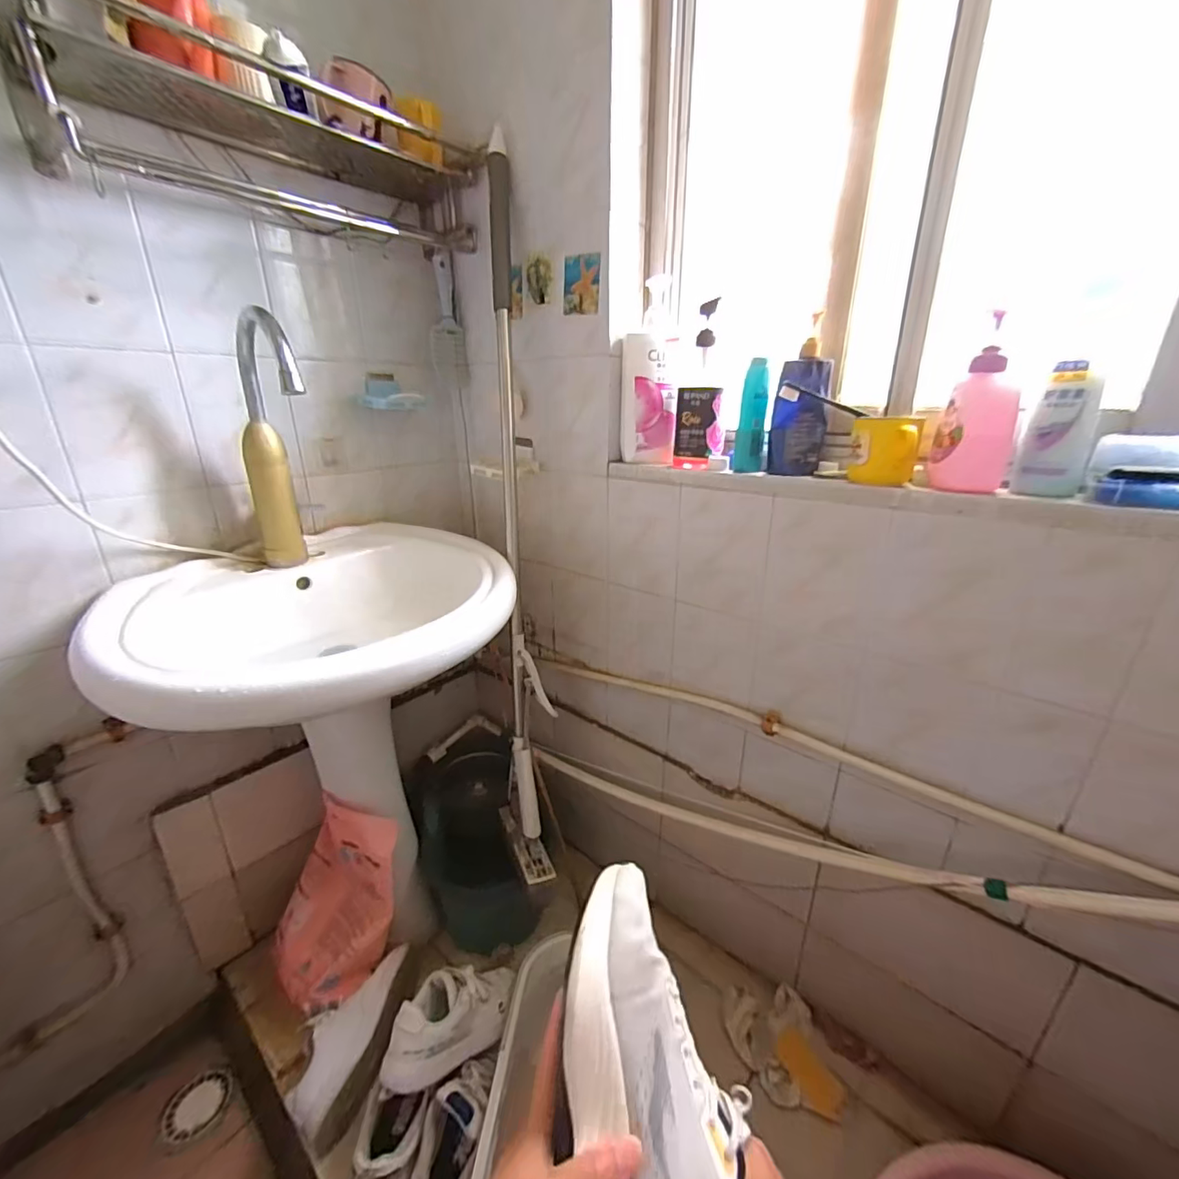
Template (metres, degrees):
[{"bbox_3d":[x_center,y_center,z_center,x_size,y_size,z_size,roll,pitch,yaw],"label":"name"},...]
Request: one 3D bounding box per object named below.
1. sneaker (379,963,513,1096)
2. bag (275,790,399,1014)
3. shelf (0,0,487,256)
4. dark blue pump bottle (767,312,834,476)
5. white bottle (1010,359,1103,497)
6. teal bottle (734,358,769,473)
[{"bbox_3d":[-0.215,0.660,0.782,0.207,0.091,0.102,-14,25,-34],"label":"sneaker"},{"bbox_3d":[-0.461,0.545,0.908,0.201,0.292,0.214,-16,26,-37],"label":"bag"},{"bbox_3d":[-0.424,-0.640,0.745,0.203,0.137,0.566,15,25,33],"label":"shelf"},{"bbox_3d":[0.308,-0.276,0.732,0.072,0.201,0.080,6,21,14],"label":"dark blue pump bottle"},{"bbox_3d":[0.517,-0.173,0.553,0.028,0.135,0.059,-19,28,-41],"label":"white bottle"},{"bbox_3d":[0.244,-0.256,0.750,0.042,0.153,0.033,8,22,19],"label":"teal bottle"}]

